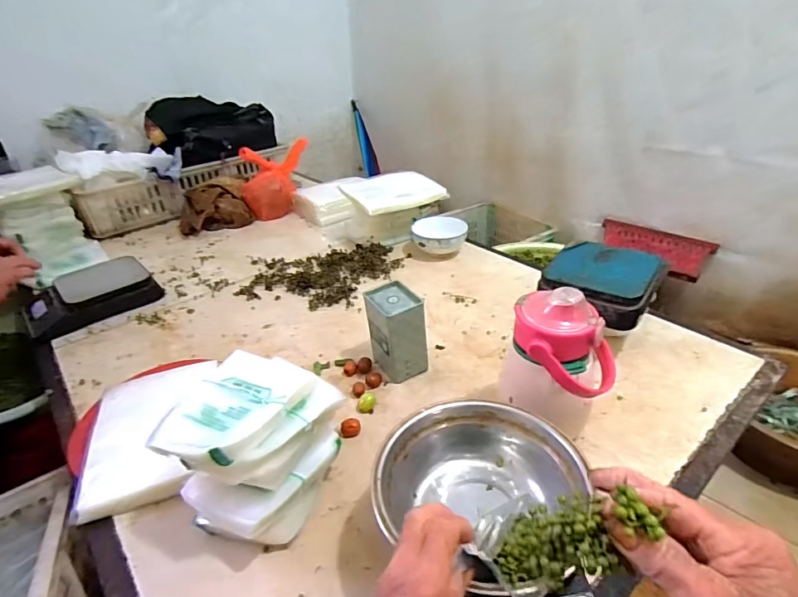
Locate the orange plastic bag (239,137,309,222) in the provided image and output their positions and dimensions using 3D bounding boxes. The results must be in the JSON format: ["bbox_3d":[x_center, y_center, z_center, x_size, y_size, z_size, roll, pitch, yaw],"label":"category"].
[{"bbox_3d":[-0.335,-0.326,1.274,0.186,0.174,0.164,-6,32,-4],"label":"orange plastic bag"}]

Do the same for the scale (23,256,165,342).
[{"bbox_3d":[-0.587,-0.009,0.889,0.223,0.067,0.146,-26,39,-32],"label":"scale"}]

